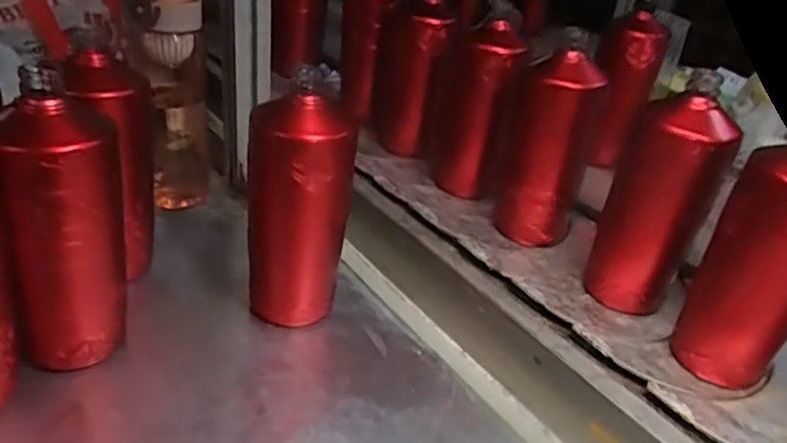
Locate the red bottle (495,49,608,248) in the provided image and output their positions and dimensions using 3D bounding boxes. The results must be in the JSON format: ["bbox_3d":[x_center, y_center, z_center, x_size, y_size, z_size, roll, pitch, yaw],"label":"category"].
[{"bbox_3d":[0.163,-0.072,0.669,0.083,0.186,0.071,13,31,11],"label":"red bottle"}]

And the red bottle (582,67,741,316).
[{"bbox_3d":[0.237,-0.013,0.567,0.081,0.199,0.064,21,34,24],"label":"red bottle"}]

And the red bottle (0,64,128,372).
[{"bbox_3d":[-0.230,0.015,0.452,0.076,0.210,0.075,-9,34,-24],"label":"red bottle"}]

